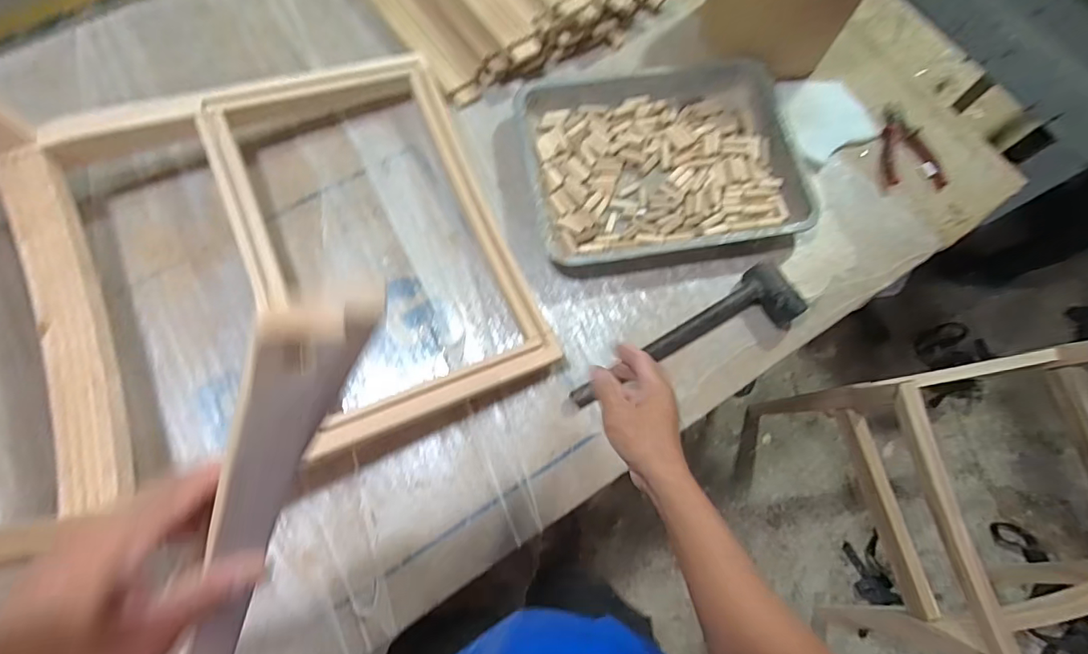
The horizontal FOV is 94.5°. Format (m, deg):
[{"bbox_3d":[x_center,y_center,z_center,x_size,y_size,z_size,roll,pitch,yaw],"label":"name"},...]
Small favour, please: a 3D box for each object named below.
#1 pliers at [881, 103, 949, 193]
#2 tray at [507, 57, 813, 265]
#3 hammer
[{"bbox_3d":[0.558,-0.281,0.770,0.081,0.017,0.149,1,74,-2],"label":"pliers"},{"bbox_3d":[0.167,-0.237,0.719,0.381,0.043,0.294,-11,75,-5],"label":"tray"},{"bbox_3d":[0.184,0.014,0.653,0.329,0.048,0.083,-26,76,-7],"label":"hammer"}]

